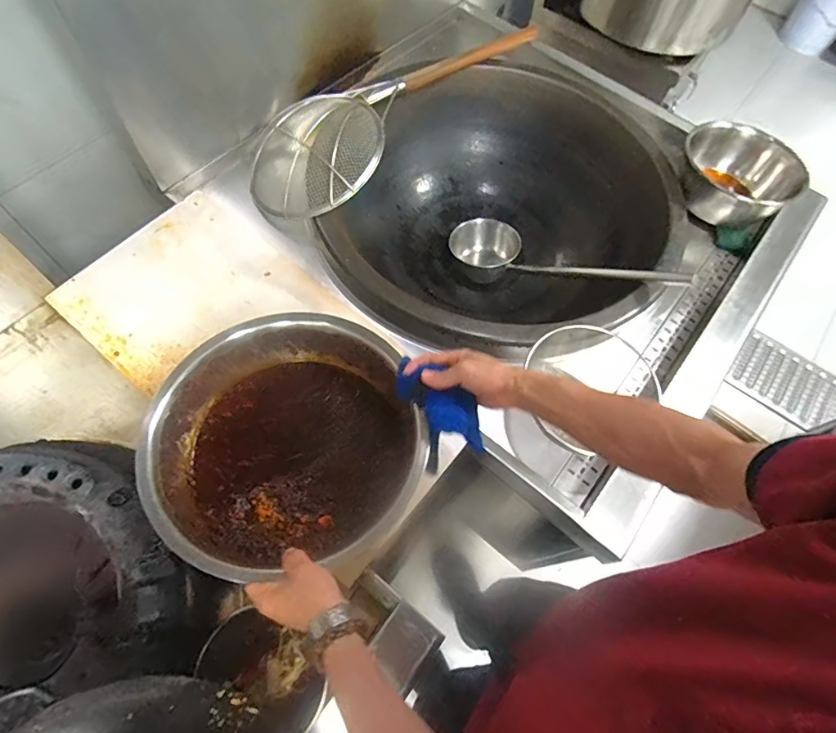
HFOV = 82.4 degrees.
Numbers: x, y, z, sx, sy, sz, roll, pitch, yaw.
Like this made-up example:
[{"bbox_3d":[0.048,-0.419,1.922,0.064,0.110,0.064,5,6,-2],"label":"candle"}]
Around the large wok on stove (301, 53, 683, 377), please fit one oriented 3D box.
[{"bbox_3d":[0.164,-0.334,1.147,0.807,0.283,0.736,2,63,-3],"label":"large wok on stove"}]

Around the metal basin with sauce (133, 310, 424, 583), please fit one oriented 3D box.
[{"bbox_3d":[-0.187,0.108,0.683,0.335,0.122,0.341,2,63,-3],"label":"metal basin with sauce"}]

